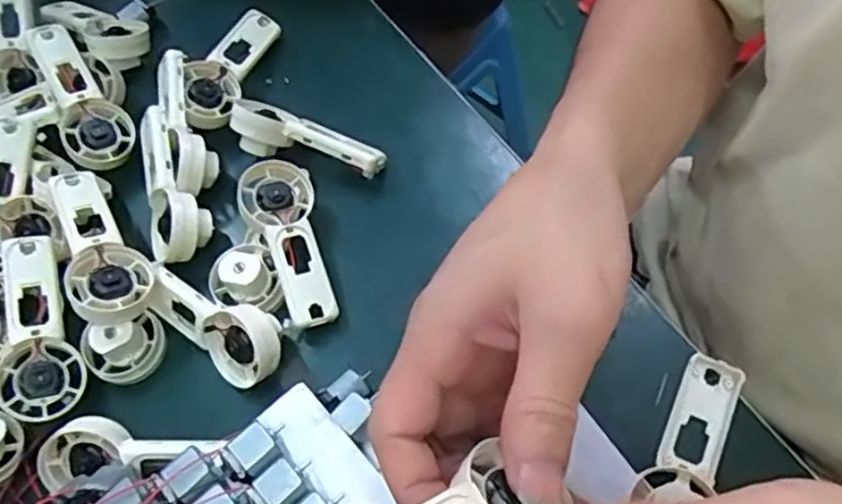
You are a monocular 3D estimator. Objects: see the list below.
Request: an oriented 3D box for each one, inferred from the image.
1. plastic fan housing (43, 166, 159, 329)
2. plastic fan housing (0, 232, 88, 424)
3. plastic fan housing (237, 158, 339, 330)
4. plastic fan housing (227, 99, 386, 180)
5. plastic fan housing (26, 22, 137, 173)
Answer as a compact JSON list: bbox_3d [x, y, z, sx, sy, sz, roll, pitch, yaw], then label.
[{"bbox_3d":[-0.171,-0.003,0.349,0.038,0.027,0.091,-35,64,-10],"label":"plastic fan housing"},{"bbox_3d":[-0.195,0.037,0.338,0.037,0.018,0.094,-11,80,-5],"label":"plastic fan housing"},{"bbox_3d":[-0.071,-0.007,0.352,0.038,0.024,0.092,-19,62,-2],"label":"plastic fan housing"},{"bbox_3d":[-0.067,-0.068,0.387,0.092,0.027,0.029,13,66,14],"label":"plastic fan housing"},{"bbox_3d":[-0.203,-0.092,0.399,0.037,0.020,0.090,-28,87,-15],"label":"plastic fan housing"}]

